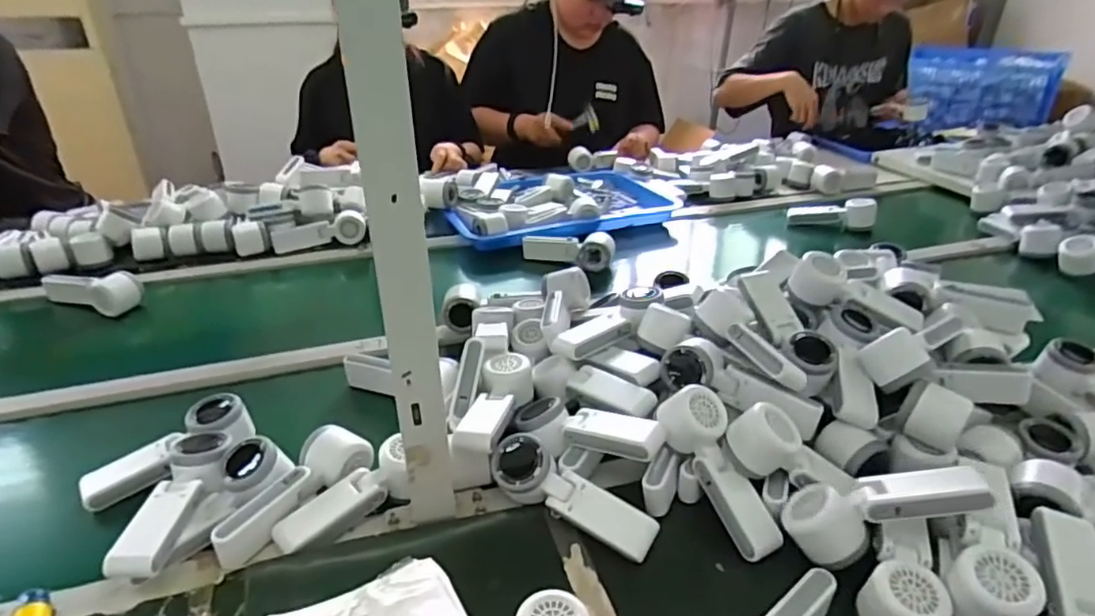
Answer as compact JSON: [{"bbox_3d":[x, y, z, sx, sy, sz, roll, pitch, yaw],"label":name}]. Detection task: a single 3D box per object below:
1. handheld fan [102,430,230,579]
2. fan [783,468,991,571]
[{"bbox_3d":[-0.354,0.186,0.609,0.071,0.053,0.171,-3,30,-6],"label":"handheld fan"},{"bbox_3d":[0.291,0.173,0.550,0.160,0.046,0.060,-26,22,22],"label":"fan"}]

